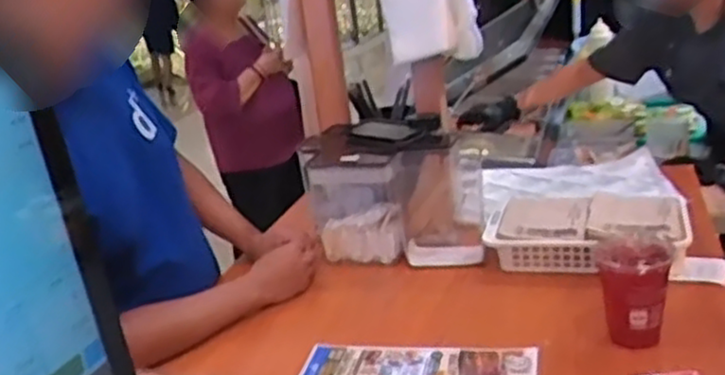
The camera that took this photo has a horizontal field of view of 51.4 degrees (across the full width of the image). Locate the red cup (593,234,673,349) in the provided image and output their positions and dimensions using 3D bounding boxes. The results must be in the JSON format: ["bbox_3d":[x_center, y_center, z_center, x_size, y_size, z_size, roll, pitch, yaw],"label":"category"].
[{"bbox_3d":[0.329,0.129,0.909,0.083,0.137,0.080,-1,20,20],"label":"red cup"}]

